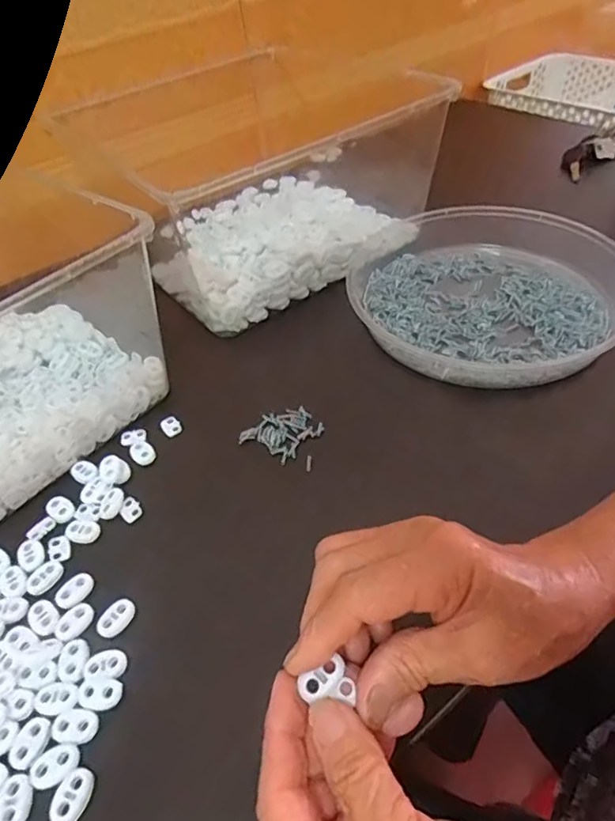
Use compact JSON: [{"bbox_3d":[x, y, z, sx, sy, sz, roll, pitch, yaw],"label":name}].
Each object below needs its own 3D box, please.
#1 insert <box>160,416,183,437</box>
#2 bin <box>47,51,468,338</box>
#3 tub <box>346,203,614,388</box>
[{"bbox_3d":[-0.105,0.012,0.411,0.014,0.004,0.019,-33,51,-22],"label":"insert"},{"bbox_3d":[-0.074,-0.247,0.563,0.259,0.132,0.309,-34,51,-23],"label":"bin"},{"bbox_3d":[0.156,-0.103,0.467,0.223,0.048,0.218,-4,46,4],"label":"tub"}]

